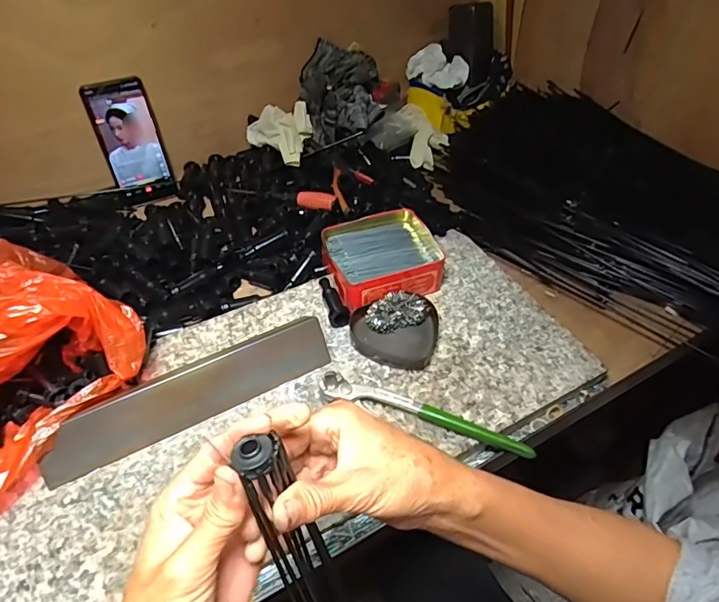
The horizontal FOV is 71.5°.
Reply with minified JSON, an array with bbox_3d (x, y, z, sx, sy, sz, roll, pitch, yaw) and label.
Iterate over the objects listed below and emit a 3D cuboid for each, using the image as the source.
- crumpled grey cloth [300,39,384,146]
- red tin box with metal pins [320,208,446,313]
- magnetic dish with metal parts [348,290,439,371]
[{"bbox_3d":[-0.028,-0.311,0.753,0.119,0.097,0.119,-1,49,-3],"label":"crumpled grey cloth"},{"bbox_3d":[0.025,-0.048,0.582,0.126,0.042,0.106,-19,52,-18],"label":"red tin box with metal pins"},{"bbox_3d":[0.038,0.027,0.536,0.090,0.025,0.086,1,49,-1],"label":"magnetic dish with metal parts"}]

